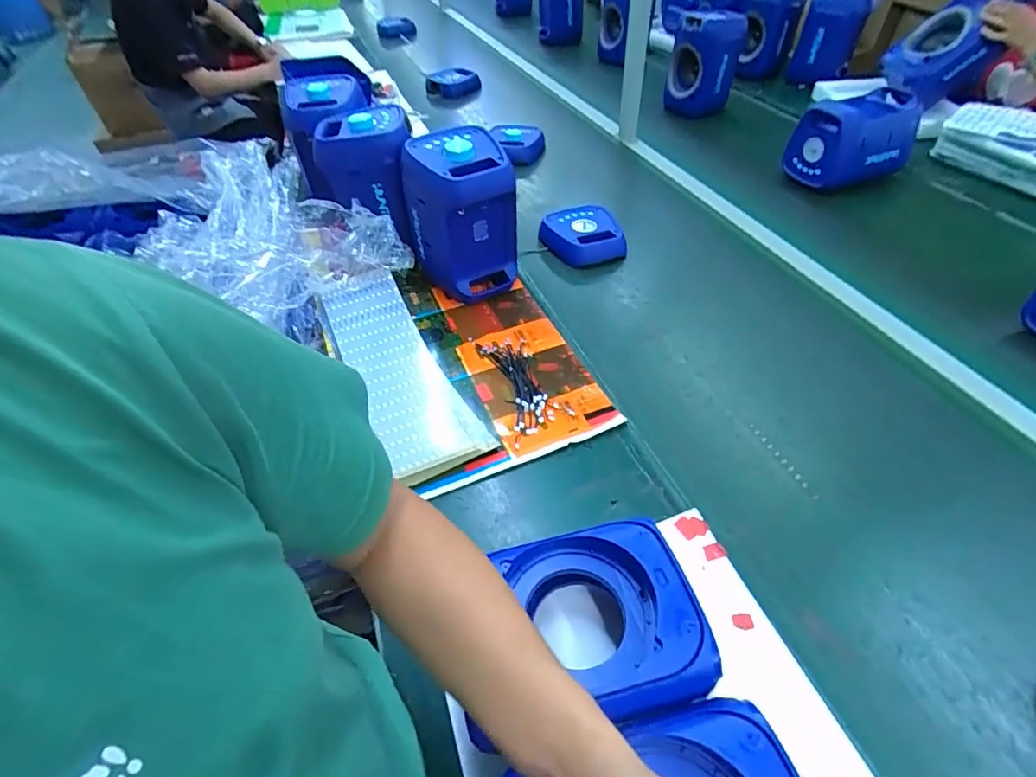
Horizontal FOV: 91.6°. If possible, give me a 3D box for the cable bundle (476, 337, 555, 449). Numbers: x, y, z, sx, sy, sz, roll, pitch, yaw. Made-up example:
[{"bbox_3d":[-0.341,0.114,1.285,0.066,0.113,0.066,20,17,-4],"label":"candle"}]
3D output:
[{"bbox_3d":[-0.001,-0.008,0.778,0.071,0.018,0.209,-15,48,-11],"label":"cable bundle"}]

